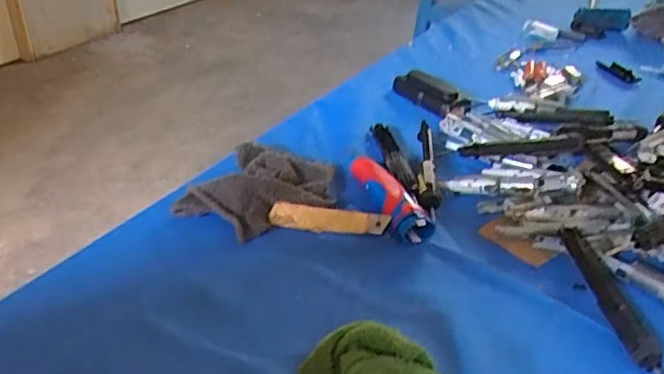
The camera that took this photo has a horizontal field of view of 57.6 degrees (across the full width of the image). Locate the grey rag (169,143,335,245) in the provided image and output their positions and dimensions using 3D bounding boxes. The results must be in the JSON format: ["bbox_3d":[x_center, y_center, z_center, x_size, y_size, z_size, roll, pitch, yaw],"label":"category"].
[{"bbox_3d":[-0.062,-0.003,0.586,0.127,0.032,0.136,17,37,21],"label":"grey rag"}]

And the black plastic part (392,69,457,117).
[{"bbox_3d":[0.118,-0.124,0.776,0.039,0.022,0.104,-21,40,-29],"label":"black plastic part"}]

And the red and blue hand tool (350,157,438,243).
[{"bbox_3d":[0.055,0.008,0.586,0.039,0.031,0.122,-11,36,-17],"label":"red and blue hand tool"}]

